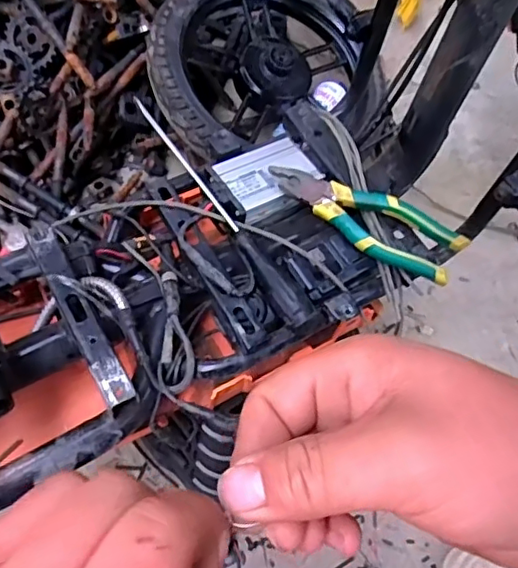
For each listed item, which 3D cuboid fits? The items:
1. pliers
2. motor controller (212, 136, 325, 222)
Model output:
[{"bbox_3d":[0.093,-0.065,0.540,0.191,0.026,0.051,30,65,10],"label":"pliers"},{"bbox_3d":[0.010,-0.110,0.598,0.100,0.025,0.078,-27,68,-17],"label":"motor controller"}]

